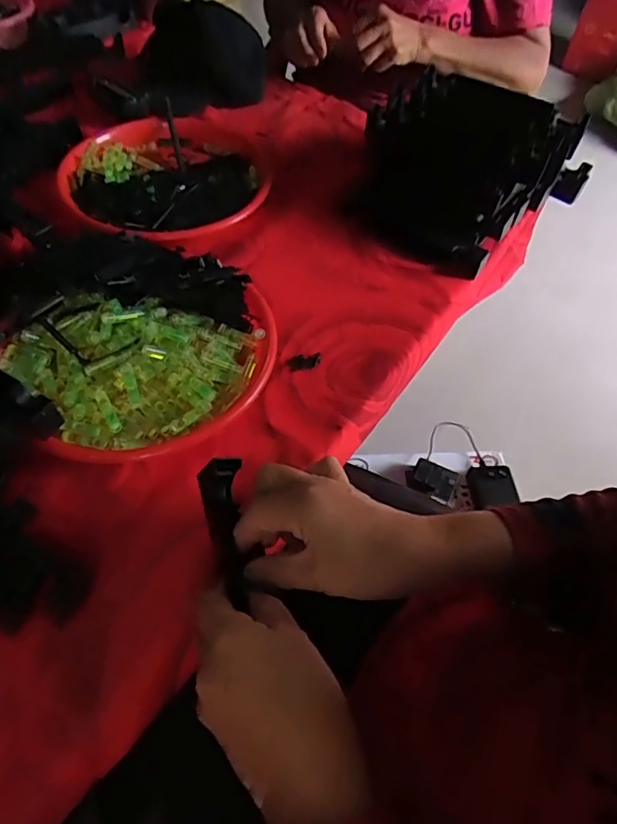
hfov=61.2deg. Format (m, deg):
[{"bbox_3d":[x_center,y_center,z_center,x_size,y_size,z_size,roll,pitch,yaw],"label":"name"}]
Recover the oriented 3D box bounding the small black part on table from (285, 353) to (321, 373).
[{"bbox_3d":[-0.005,-0.049,0.515,0.035,0.004,0.019,-10,57,-10],"label":"small black part on table"}]

